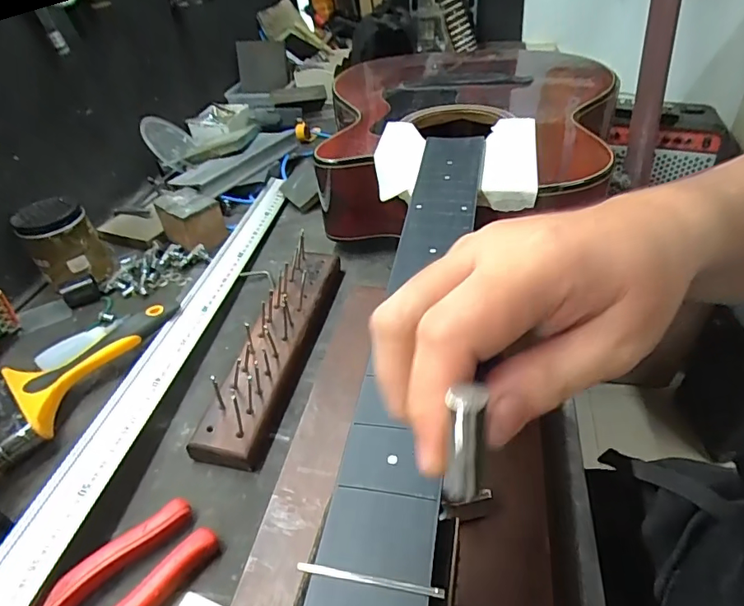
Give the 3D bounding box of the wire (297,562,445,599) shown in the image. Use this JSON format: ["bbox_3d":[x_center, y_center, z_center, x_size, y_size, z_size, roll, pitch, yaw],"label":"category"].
[{"bbox_3d":[-0.001,0.098,0.176,0.054,0.004,0.004,3,41,13],"label":"wire"}]

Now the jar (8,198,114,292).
[{"bbox_3d":[-0.350,-0.068,0.560,0.069,0.084,0.061,-29,44,-24],"label":"jar"}]

